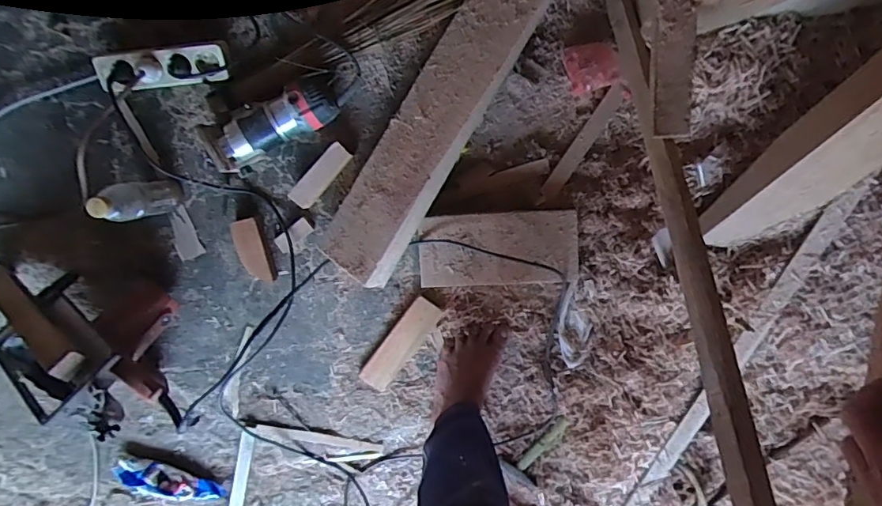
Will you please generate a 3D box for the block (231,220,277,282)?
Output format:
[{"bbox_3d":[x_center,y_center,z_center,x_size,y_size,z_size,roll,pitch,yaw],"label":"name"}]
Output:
[{"bbox_3d":[-0.321,-0.002,0.910,0.048,0.025,0.113,-19,100,1],"label":"block"}]

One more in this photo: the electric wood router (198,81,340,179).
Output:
[{"bbox_3d":[-0.265,-0.204,0.845,0.214,0.072,0.084,-25,99,2],"label":"electric wood router"}]

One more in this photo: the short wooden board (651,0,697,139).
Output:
[{"bbox_3d":[0.277,-0.260,0.624,0.045,0.013,0.238,1,97,16],"label":"short wooden board"}]

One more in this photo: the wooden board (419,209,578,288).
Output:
[{"bbox_3d":[0.097,-0.006,0.874,0.260,0.019,0.120,-4,100,-1],"label":"wooden board"}]

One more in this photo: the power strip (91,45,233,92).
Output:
[{"bbox_3d":[-0.438,-0.286,0.828,0.200,0.039,0.063,-5,100,-1],"label":"power strip"}]

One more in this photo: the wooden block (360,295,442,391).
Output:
[{"bbox_3d":[-0.071,0.166,0.954,0.058,0.012,0.188,36,97,-7],"label":"wooden block"}]

